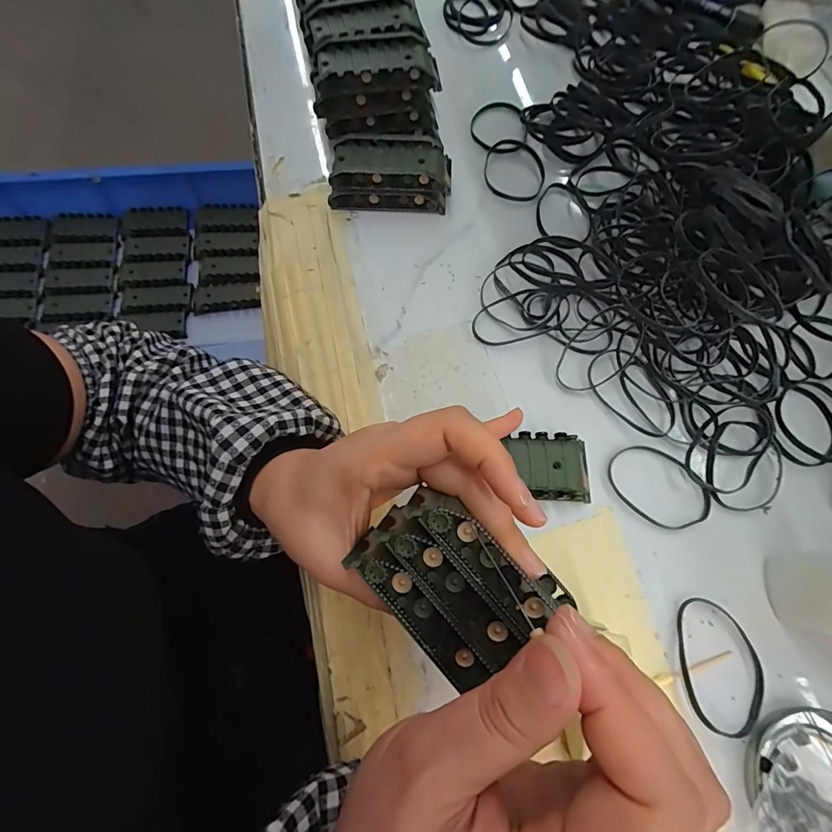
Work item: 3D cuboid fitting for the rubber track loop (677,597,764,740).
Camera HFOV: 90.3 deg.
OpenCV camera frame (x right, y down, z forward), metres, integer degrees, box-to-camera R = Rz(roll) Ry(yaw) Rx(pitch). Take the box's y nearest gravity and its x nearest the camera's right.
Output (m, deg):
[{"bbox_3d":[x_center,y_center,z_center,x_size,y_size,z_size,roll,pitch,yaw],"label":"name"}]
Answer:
[{"bbox_3d":[0.180,0.146,0.242,0.049,0.004,0.071,7,70,2],"label":"rubber track loop"}]

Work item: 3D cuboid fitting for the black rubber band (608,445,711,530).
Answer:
[{"bbox_3d":[0.163,0.046,0.276,0.066,0.007,0.047,38,74,12],"label":"black rubber band"}]

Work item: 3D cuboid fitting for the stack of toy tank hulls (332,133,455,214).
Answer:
[{"bbox_3d":[-0.020,-0.202,0.347,0.096,0.033,0.047,1,70,-1],"label":"stack of toy tank hulls"}]

